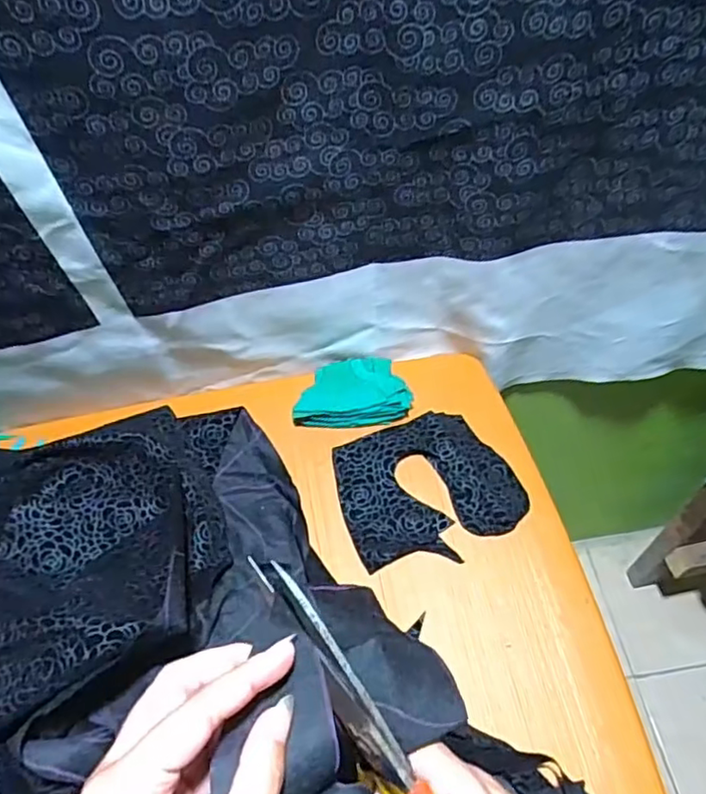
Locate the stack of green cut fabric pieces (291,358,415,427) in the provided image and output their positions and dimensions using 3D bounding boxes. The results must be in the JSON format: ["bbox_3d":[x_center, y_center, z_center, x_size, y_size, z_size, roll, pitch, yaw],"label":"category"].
[{"bbox_3d":[-0.002,-0.006,0.638,0.116,0.025,0.072,-7,56,-2],"label":"stack of green cut fabric pieces"}]

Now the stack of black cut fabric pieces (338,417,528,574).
[{"bbox_3d":[0.068,0.082,0.586,0.159,0.008,0.138,-20,57,-10],"label":"stack of black cut fabric pieces"}]

